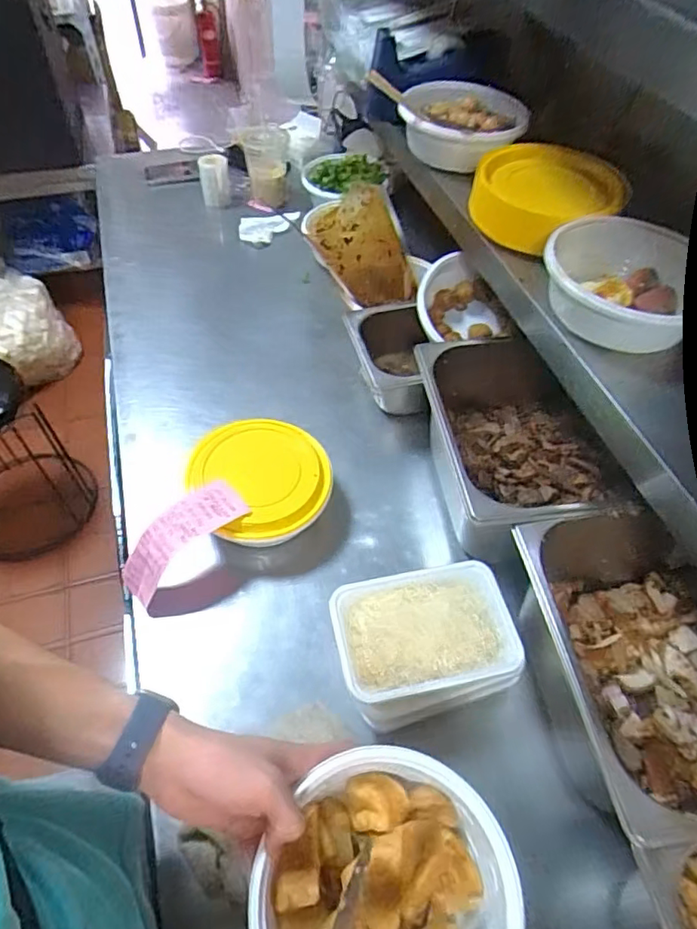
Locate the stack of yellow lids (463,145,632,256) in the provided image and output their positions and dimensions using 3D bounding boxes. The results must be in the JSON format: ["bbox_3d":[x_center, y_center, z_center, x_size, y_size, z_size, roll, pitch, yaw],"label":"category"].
[{"bbox_3d":[0.230,-0.313,0.657,0.167,0.046,0.162,25,56,16],"label":"stack of yellow lids"}]

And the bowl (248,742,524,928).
[{"bbox_3d":[0.022,0.285,0.375,0.164,0.063,0.158,1,53,-1],"label":"bowl"}]

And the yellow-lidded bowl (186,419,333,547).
[{"bbox_3d":[-0.103,0.019,0.675,0.155,0.068,0.167,1,53,-1],"label":"yellow-lidded bowl"}]

